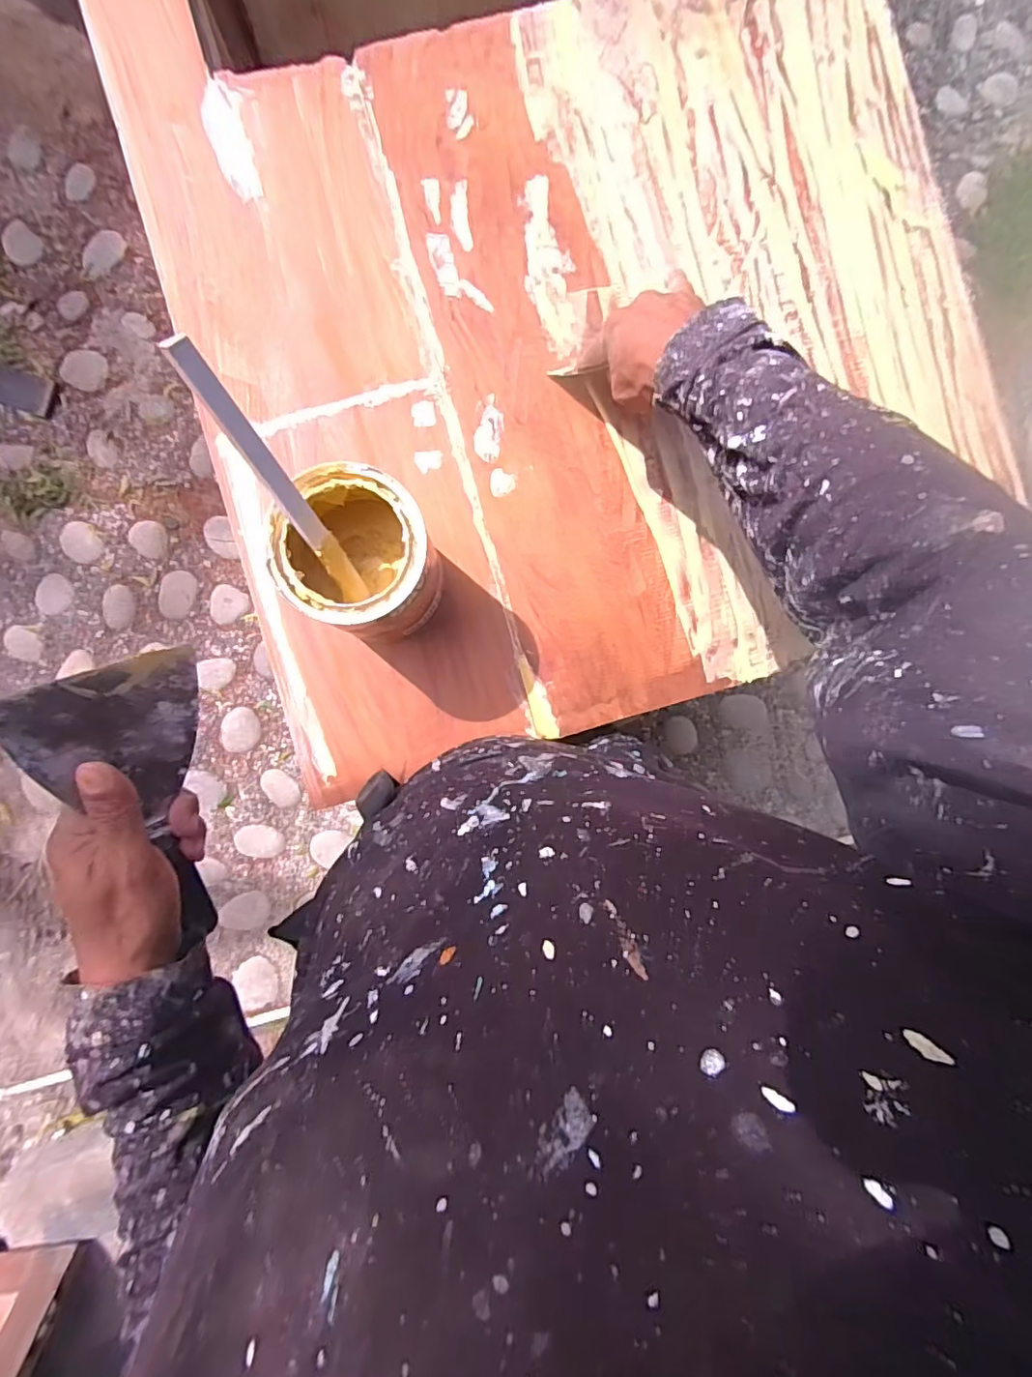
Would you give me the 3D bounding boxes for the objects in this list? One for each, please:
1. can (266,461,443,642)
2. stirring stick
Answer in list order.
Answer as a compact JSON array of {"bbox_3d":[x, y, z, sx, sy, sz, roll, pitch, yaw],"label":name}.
[{"bbox_3d":[-0.118,-0.098,0.438,0.105,0.131,0.110,-3,91,-3],"label":"can"},{"bbox_3d":[-0.146,-0.123,0.356,0.006,0.190,0.019,23,66,29],"label":"stirring stick"}]

